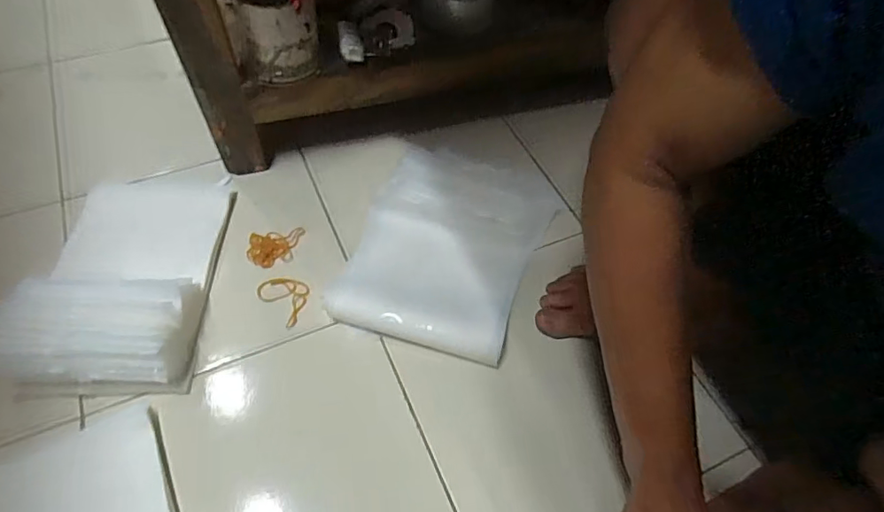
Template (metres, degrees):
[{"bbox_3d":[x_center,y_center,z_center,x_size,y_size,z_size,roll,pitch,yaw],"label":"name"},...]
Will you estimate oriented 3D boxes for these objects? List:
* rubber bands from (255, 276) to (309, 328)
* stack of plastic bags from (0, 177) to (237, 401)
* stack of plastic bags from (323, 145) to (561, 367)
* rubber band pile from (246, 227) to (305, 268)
[{"bbox_3d":[-0.179,0.045,0.605,0.067,0.004,0.048,37,60,20],"label":"rubber bands"},{"bbox_3d":[-0.351,0.010,0.584,0.186,0.065,0.279,0,55,-5],"label":"stack of plastic bags"},{"bbox_3d":[0.016,-0.020,0.627,0.228,0.057,0.271,16,55,7],"label":"stack of plastic bags"},{"bbox_3d":[-0.201,-0.012,0.635,0.068,0.014,0.045,-11,56,-12],"label":"rubber band pile"}]

